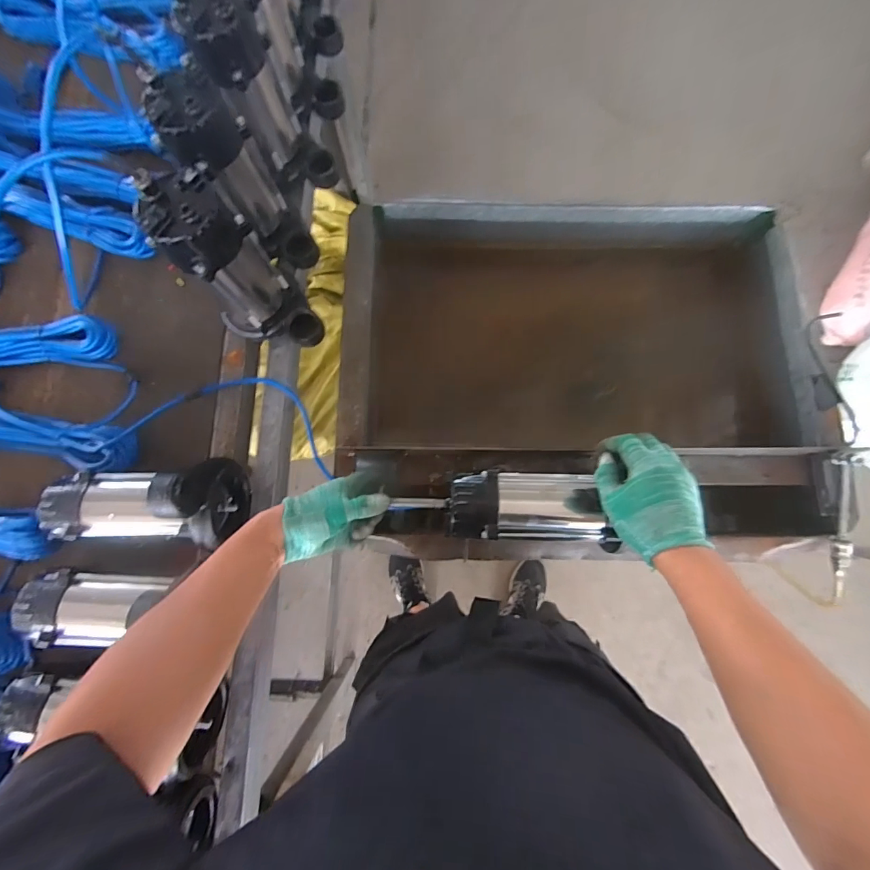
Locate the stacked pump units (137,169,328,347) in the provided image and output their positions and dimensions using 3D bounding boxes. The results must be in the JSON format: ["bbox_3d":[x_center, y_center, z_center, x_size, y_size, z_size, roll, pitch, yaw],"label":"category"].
[{"bbox_3d":[-0.244,-0.215,0.556,0.141,0.235,0.097,10,79,2],"label":"stacked pump units"}]

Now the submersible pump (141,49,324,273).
[{"bbox_3d":[-0.263,-0.344,0.577,0.104,0.227,0.140,-43,81,-8],"label":"submersible pump"}]

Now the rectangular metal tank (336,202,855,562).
[{"bbox_3d":[0.226,-0.102,0.749,0.748,0.212,0.586,-3,78,0],"label":"rectangular metal tank"}]

